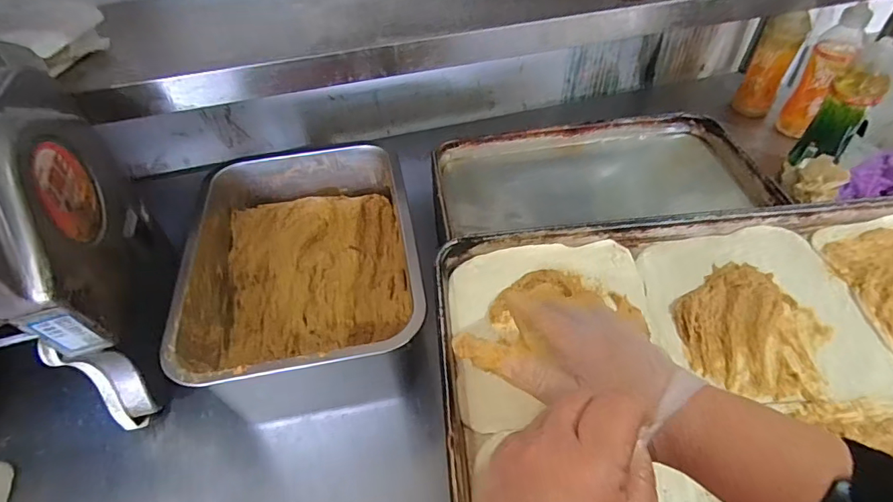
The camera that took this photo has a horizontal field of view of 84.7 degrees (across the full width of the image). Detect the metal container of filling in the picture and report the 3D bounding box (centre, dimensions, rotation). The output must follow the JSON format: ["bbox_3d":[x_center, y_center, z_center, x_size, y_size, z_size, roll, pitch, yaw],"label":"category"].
[{"bbox_3d":[-0.171,0.029,0.634,0.255,0.149,0.344,-9,49,-6],"label":"metal container of filling"}]

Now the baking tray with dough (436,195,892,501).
[{"bbox_3d":[0.300,0.117,0.398,0.598,0.027,0.398,-5,48,-2],"label":"baking tray with dough"}]

